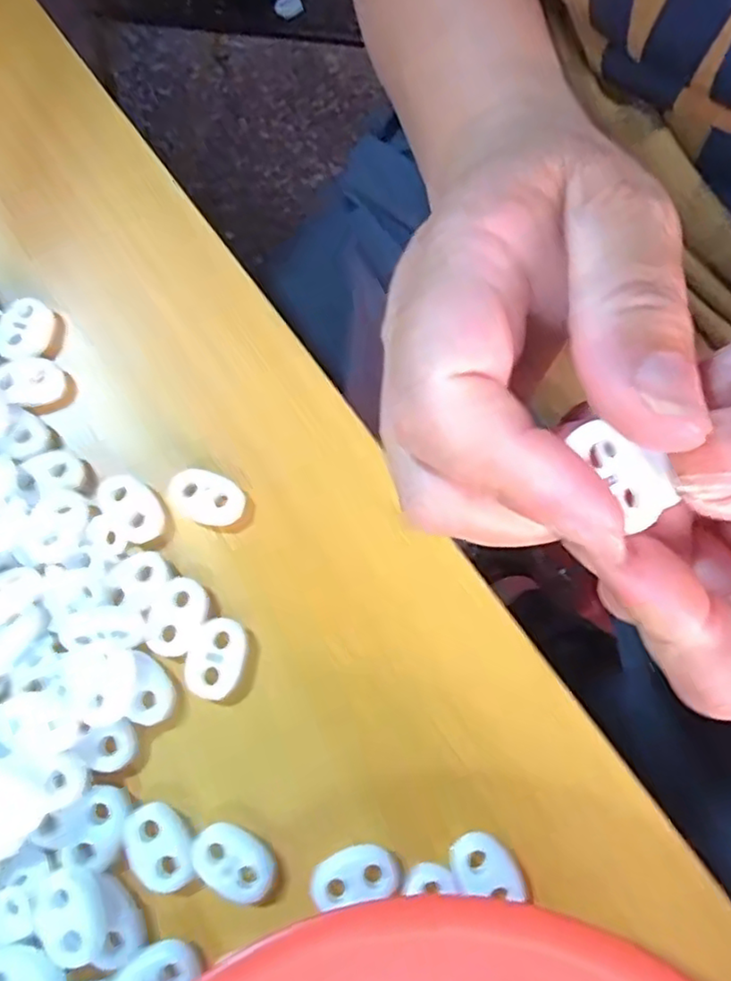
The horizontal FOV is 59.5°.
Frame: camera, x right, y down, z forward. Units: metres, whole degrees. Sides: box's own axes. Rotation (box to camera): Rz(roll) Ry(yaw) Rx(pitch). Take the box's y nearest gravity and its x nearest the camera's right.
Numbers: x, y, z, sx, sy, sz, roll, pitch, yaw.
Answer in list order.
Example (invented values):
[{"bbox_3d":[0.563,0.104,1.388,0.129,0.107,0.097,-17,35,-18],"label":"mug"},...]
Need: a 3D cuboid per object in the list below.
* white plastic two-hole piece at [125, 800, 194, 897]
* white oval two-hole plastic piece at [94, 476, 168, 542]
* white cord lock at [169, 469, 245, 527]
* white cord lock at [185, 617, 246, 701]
[{"bbox_3d":[-0.055,0.094,0.168,0.015,0.004,0.022,-42,78,-9],"label":"white plastic two-hole piece"},{"bbox_3d":[-0.071,0.004,0.191,0.014,0.004,0.023,-43,78,-9],"label":"white oval two-hole plastic piece"},{"bbox_3d":[-0.048,0.002,0.195,0.023,0.005,0.015,24,77,8],"label":"white cord lock"},{"bbox_3d":[-0.043,0.048,0.183,0.015,0.005,0.022,12,75,5],"label":"white cord lock"}]

